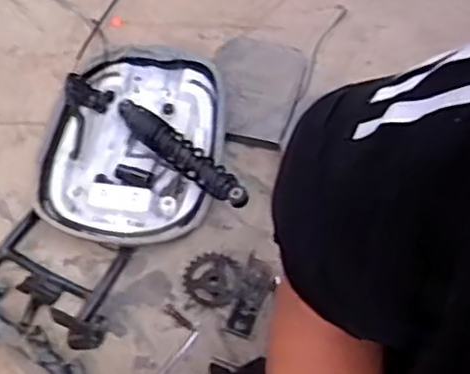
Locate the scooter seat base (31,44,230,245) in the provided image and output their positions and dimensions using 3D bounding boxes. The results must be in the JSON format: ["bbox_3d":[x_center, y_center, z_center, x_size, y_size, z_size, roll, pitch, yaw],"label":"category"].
[{"bbox_3d":[-0.158,-0.069,1.080,0.264,0.068,0.365,6,59,2],"label":"scooter seat base"}]

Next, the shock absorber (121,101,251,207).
[{"bbox_3d":[-0.088,-0.055,1.016,0.044,0.046,0.302,-38,55,-22],"label":"shock absorber"}]

